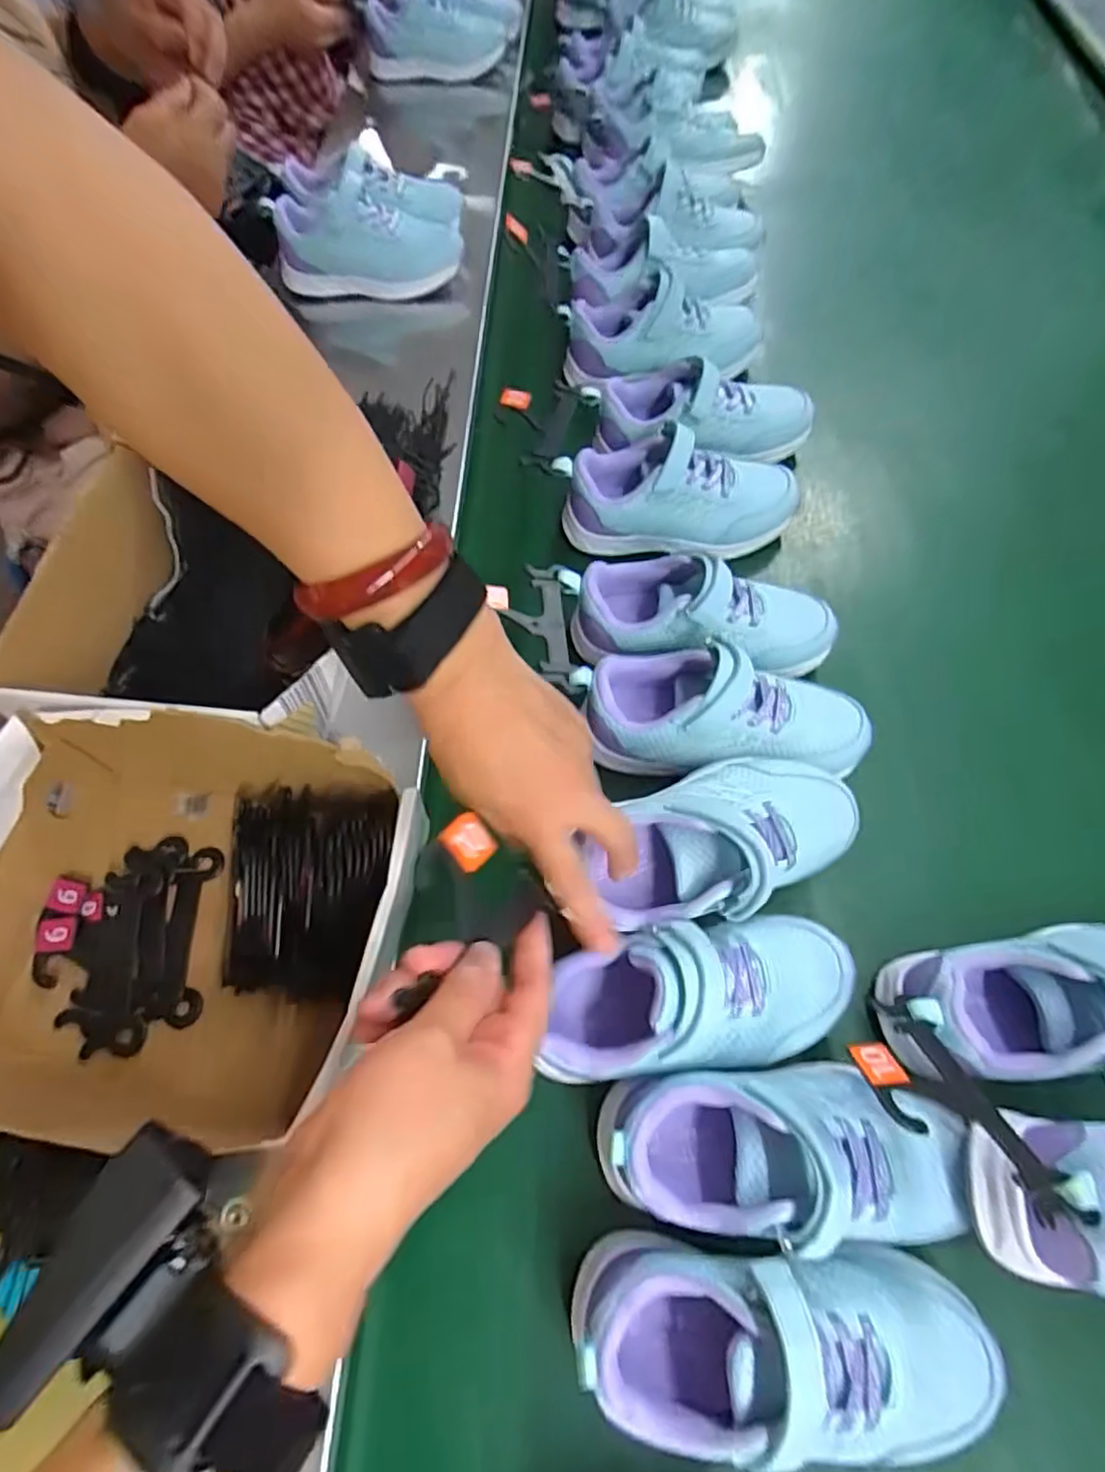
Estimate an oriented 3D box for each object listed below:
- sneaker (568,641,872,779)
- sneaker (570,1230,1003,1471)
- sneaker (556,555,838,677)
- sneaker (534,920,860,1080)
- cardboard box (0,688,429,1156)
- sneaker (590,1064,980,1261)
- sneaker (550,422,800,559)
[{"bbox_3d":[0.110,-0.015,0.429,0.192,0.068,0.076,9,66,5],"label":"sneaker"},{"bbox_3d":[0.101,0.268,0.286,0.179,0.070,0.069,3,66,3],"label":"sneaker"},{"bbox_3d":[0.106,-0.088,0.468,0.194,0.079,0.073,13,66,7],"label":"sneaker"},{"bbox_3d":[0.079,0.140,0.352,0.171,0.076,0.069,-6,66,-1],"label":"sneaker"},{"bbox_3d":[-0.207,0.095,0.367,0.242,0.093,0.201,15,67,8],"label":"cardboard box"},{"bbox_3d":[0.113,0.207,0.323,0.173,0.082,0.063,1,66,2],"label":"sneaker"},{"bbox_3d":[0.100,-0.194,0.519,0.182,0.073,0.067,3,66,3],"label":"sneaker"}]

